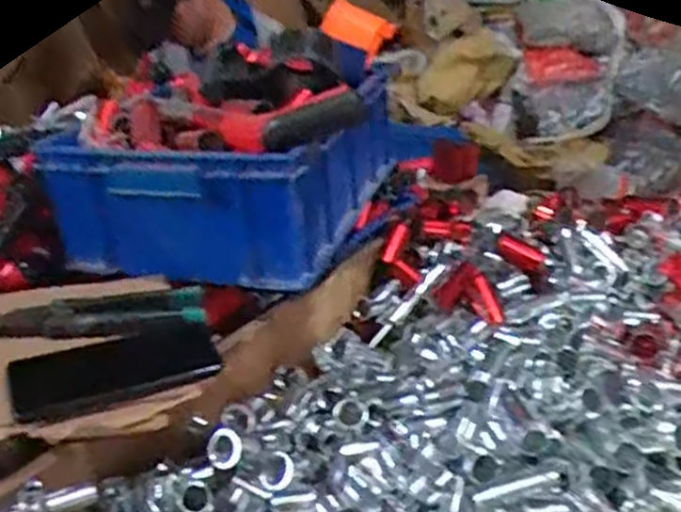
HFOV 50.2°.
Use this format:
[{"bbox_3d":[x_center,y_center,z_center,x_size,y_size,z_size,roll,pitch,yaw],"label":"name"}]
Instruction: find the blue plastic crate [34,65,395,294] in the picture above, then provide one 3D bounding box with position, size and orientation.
[{"bbox_3d":[-0.113,-0.093,0.863,0.269,0.156,0.366,6,23,19],"label":"blue plastic crate"}]

